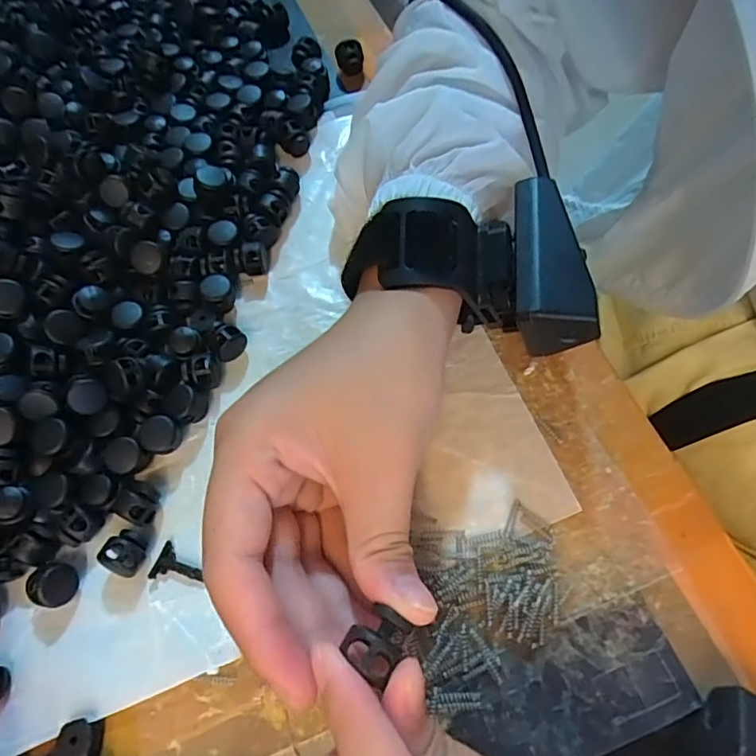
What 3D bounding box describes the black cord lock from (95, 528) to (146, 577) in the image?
[{"bbox_3d":[-0.106,0.073,0.225,0.015,0.012,0.017,28,71,15],"label":"black cord lock"}]

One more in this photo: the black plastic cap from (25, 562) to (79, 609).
[{"bbox_3d":[-0.133,0.085,0.222,0.017,0.013,0.017,-1,66,2],"label":"black plastic cap"}]

